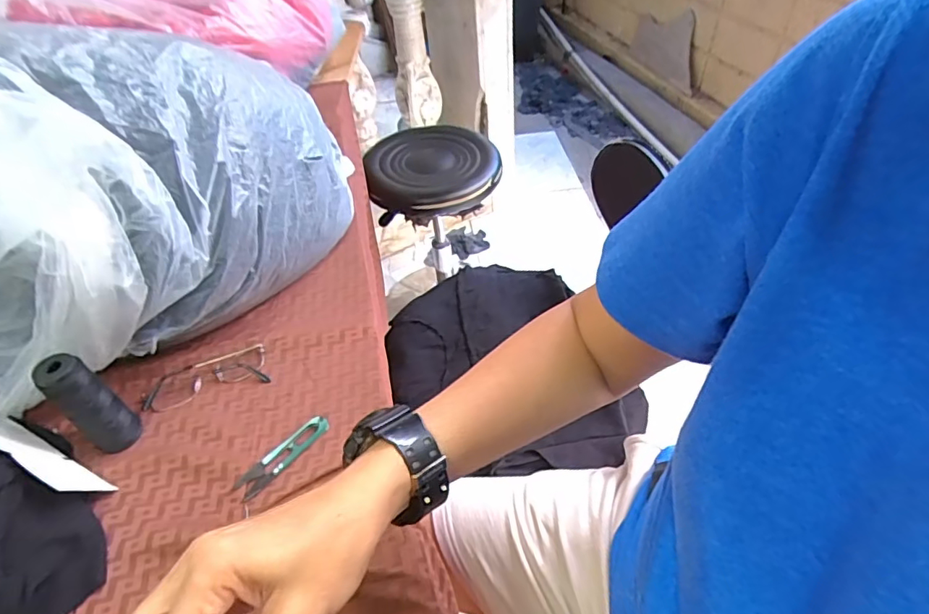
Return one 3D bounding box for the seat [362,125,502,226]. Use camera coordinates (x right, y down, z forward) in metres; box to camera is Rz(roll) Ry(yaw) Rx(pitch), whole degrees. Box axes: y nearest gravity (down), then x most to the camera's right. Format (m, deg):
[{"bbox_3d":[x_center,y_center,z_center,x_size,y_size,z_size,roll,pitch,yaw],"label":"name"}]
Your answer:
[{"bbox_3d":[-0.076,-0.319,1.155,0.284,0.074,0.296,-3,46,3],"label":"seat"}]

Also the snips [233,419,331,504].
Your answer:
[{"bbox_3d":[-0.176,0.144,0.501,0.025,0.007,0.100,31,57,30],"label":"snips"}]

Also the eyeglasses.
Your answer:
[{"bbox_3d":[-0.283,0.076,0.561,0.126,0.019,0.044,-18,48,-11],"label":"eyeglasses"}]

